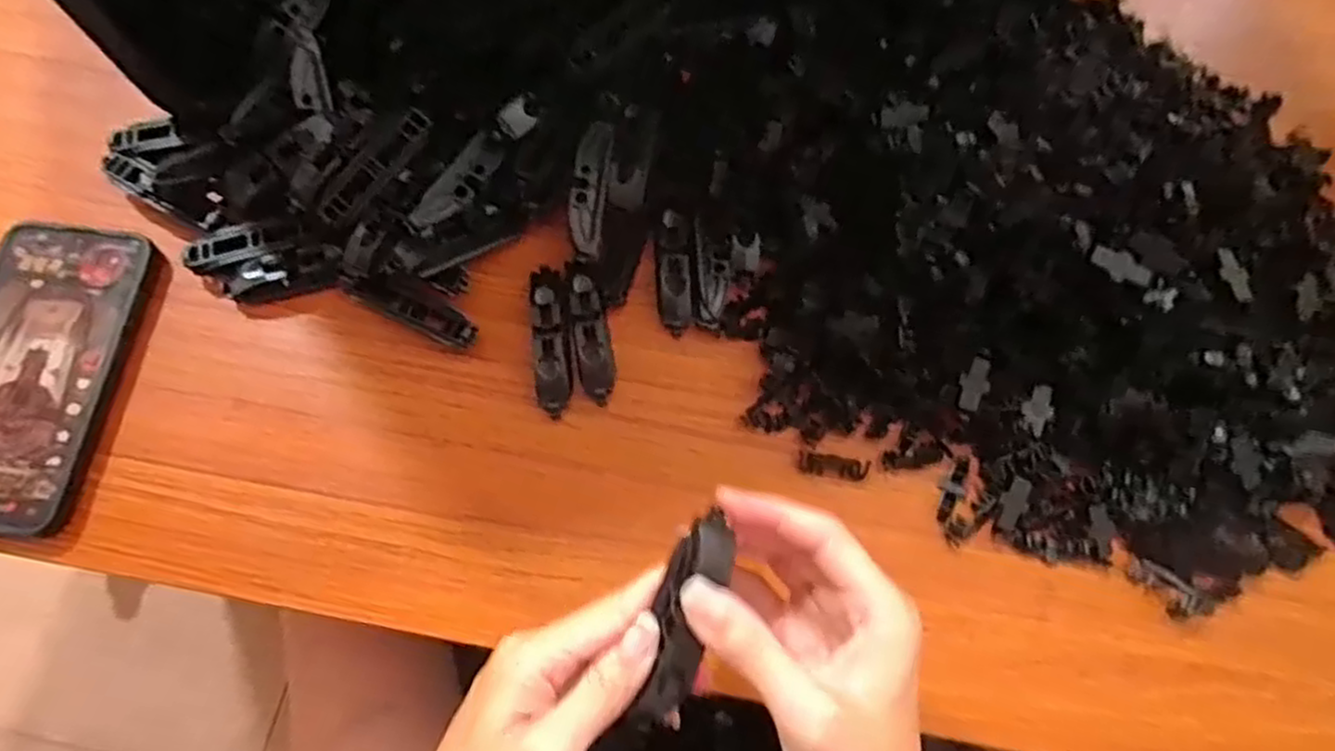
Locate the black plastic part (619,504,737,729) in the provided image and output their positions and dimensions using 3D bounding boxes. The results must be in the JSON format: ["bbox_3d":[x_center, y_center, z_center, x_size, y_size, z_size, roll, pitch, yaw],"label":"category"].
[{"bbox_3d":[0.005,0.087,0.257,0.020,0.019,0.080,17,90,4],"label":"black plastic part"}]

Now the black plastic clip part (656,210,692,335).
[{"bbox_3d":[0.003,-0.055,0.395,0.018,0.014,0.064,-3,90,-2],"label":"black plastic clip part"}]

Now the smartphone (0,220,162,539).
[{"bbox_3d":[-0.320,-0.002,0.378,0.082,0.013,0.158,7,73,1],"label":"smartphone"}]

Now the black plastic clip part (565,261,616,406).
[{"bbox_3d":[-0.040,-0.022,0.390,0.018,0.017,0.072,-10,74,-4],"label":"black plastic clip part"}]

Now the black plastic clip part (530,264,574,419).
[{"bbox_3d":[-0.060,-0.020,0.389,0.018,0.016,0.079,-5,73,-3],"label":"black plastic clip part"}]

